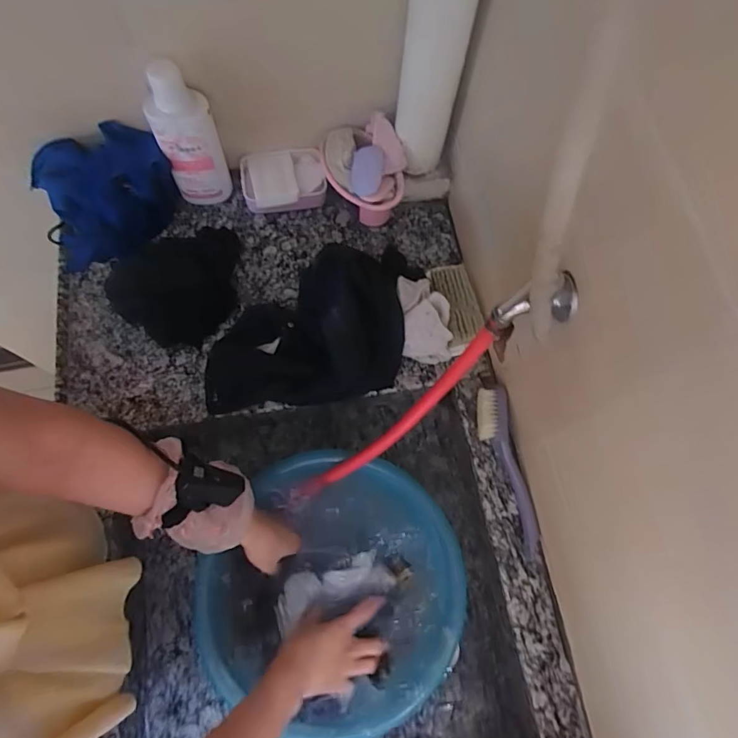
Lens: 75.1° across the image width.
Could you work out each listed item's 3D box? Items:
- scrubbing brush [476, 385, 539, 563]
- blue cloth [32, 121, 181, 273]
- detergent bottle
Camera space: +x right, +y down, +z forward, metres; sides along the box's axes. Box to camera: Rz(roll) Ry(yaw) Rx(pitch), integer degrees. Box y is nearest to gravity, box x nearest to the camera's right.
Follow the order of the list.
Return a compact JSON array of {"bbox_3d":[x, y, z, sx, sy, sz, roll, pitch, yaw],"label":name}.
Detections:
[{"bbox_3d":[0.185,0.134,0.636,0.046,0.024,0.220,-14,83,-6],"label":"scrubbing brush"},{"bbox_3d":[-0.371,-0.250,0.688,0.181,0.114,0.130,-21,72,-9],"label":"blue cloth"},{"bbox_3d":[-0.245,-0.306,0.662,0.078,0.212,0.065,-21,72,-9],"label":"detergent bottle"}]

